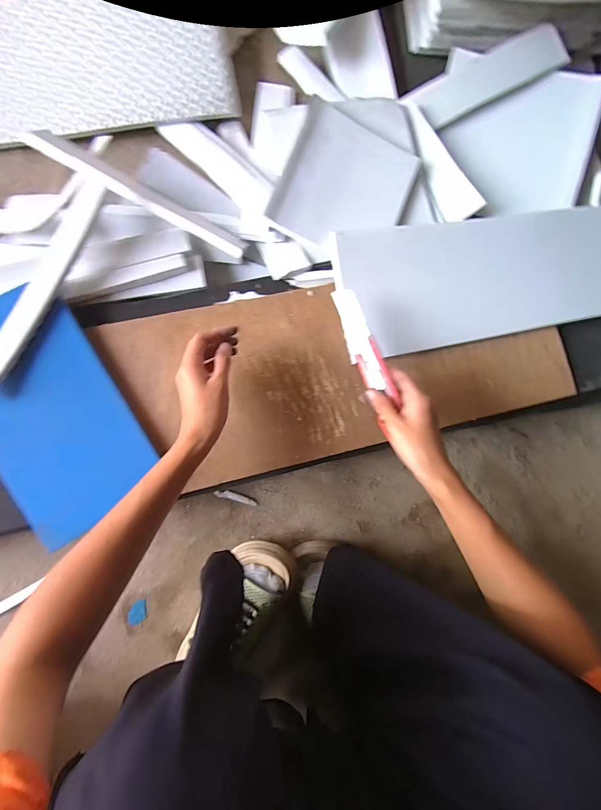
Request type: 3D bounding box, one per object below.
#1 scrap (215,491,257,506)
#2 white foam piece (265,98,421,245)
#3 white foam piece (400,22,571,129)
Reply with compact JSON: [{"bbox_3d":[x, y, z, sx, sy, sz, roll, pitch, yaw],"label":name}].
[{"bbox_3d":[-0.097,0.140,0.522,0.064,0.004,0.012,16,87,-7],"label":"scrap"},{"bbox_3d":[0.059,-0.291,0.466,0.164,0.023,0.169,23,86,-7],"label":"white foam piece"},{"bbox_3d":[0.282,-0.495,0.522,0.218,0.015,0.075,-21,92,9],"label":"white foam piece"}]

